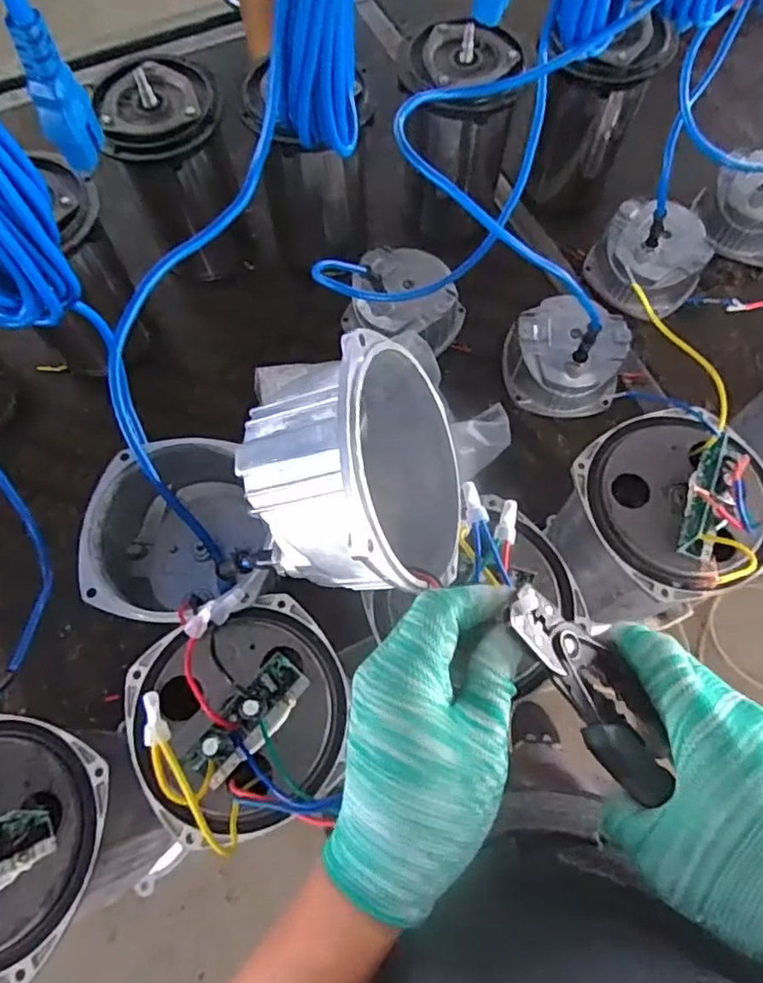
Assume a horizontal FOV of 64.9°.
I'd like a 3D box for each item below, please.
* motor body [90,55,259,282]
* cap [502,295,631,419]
[{"bbox_3d":[-0.230,-0.359,0.711,0.120,0.228,0.110,-21,70,-8],"label":"motor body"},{"bbox_3d":[0.209,-0.151,0.686,0.130,0.078,0.114,5,69,2],"label":"cap"}]

